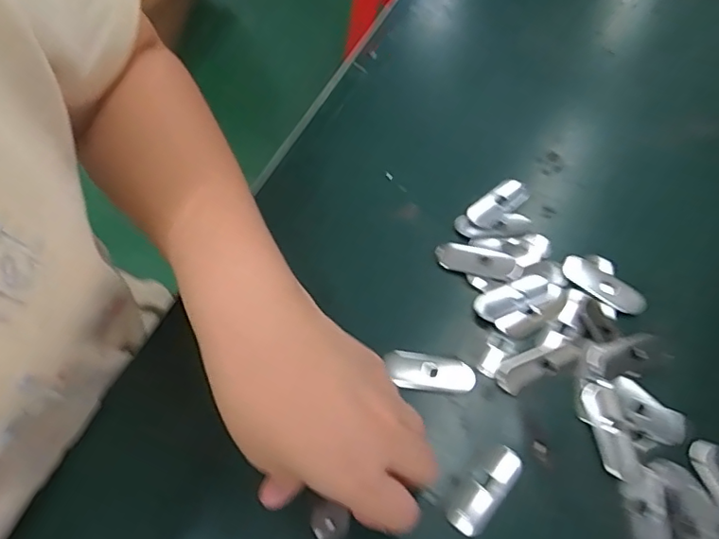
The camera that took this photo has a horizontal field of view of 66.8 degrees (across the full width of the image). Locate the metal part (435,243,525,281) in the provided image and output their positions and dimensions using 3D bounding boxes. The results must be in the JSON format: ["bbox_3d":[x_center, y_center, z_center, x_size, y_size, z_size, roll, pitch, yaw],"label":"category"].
[{"bbox_3d":[0.077,-0.005,0.354,0.054,0.006,0.020,15,64,7],"label":"metal part"}]

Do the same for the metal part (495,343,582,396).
[{"bbox_3d":[0.105,0.055,0.322,0.052,0.004,0.018,-24,66,-12],"label":"metal part"}]

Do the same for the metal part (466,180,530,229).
[{"bbox_3d":[0.096,-0.046,0.375,0.050,0.004,0.021,-37,70,-18],"label":"metal part"}]

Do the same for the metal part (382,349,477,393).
[{"bbox_3d":[0.041,0.061,0.321,0.051,0.004,0.022,10,64,4],"label":"metal part"}]

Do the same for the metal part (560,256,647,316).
[{"bbox_3d":[0.154,0.010,0.347,0.054,0.004,0.020,37,68,16],"label":"metal part"}]

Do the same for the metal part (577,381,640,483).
[{"bbox_3d":[0.138,0.089,0.303,0.020,0.005,0.052,-9,64,-6],"label":"metal part"}]

